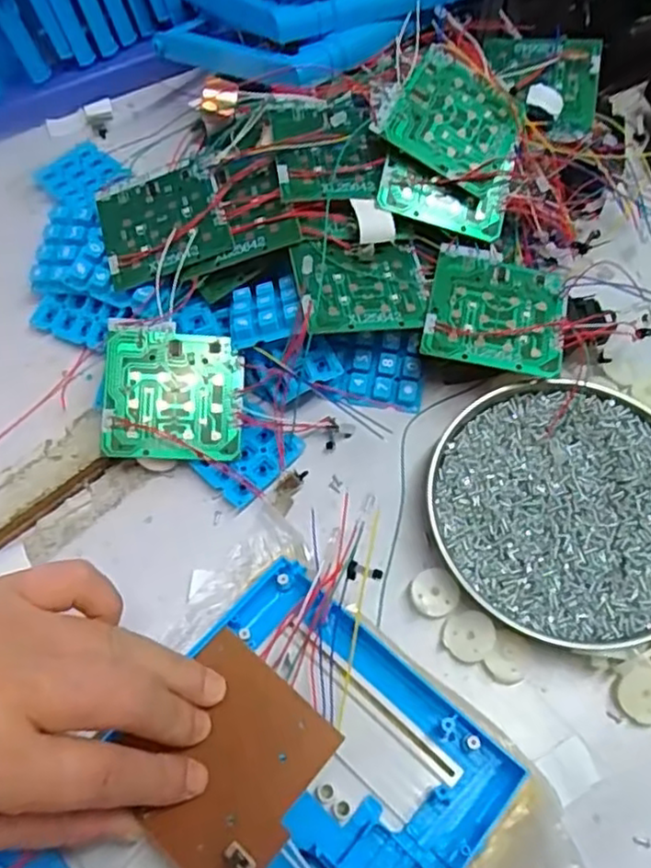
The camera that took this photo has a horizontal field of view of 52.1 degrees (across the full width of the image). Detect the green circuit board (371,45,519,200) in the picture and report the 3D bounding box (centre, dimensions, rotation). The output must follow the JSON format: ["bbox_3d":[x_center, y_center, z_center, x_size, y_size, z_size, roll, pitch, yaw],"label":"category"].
[{"bbox_3d":[0.072,-0.178,0.374,0.077,0.004,0.071,28,74,-7],"label":"green circuit board"}]

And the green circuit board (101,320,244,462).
[{"bbox_3d":[-0.082,-0.023,0.358,0.071,0.006,0.073,2,82,-9],"label":"green circuit board"}]

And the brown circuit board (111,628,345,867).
[{"bbox_3d":[-0.039,0.127,0.258,0.071,0.010,0.071,36,69,19],"label":"brown circuit board"}]

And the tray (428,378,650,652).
[{"bbox_3d":[0.122,0.036,0.334,0.133,0.020,0.131,-1,62,2],"label":"tray"}]

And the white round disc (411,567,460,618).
[{"bbox_3d":[0.053,0.077,0.324,0.022,0.005,0.022,-1,62,2],"label":"white round disc"}]

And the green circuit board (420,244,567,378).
[{"bbox_3d":[0.093,-0.068,0.360,0.071,0.006,0.071,11,65,5],"label":"green circuit board"}]

